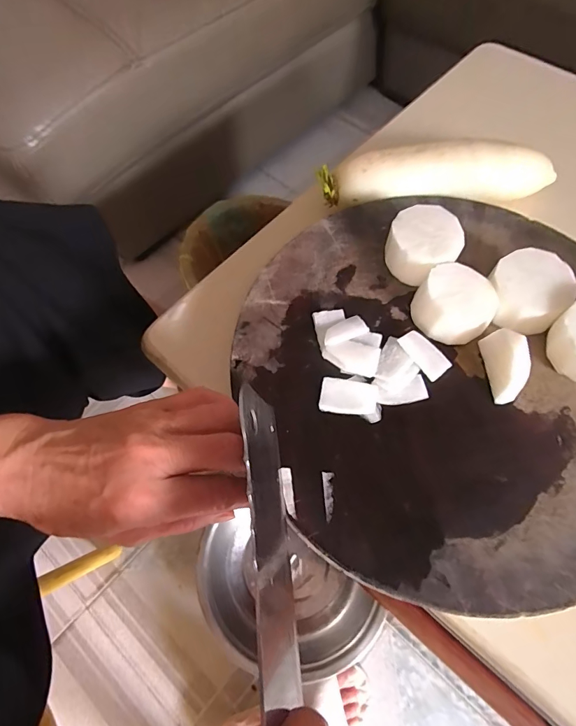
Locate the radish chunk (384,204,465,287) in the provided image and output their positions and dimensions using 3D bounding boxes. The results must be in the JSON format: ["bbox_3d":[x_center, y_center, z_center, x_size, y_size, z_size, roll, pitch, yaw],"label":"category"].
[{"bbox_3d":[0.103,-0.091,0.310,0.051,0.028,0.060,31,69,13],"label":"radish chunk"}]

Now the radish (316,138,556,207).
[{"bbox_3d":[0.136,-0.167,0.365,0.211,0.039,0.039,-4,65,-2],"label":"radish"}]

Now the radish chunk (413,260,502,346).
[{"bbox_3d":[0.117,-0.041,0.287,0.050,0.030,0.046,0,65,0],"label":"radish chunk"}]

